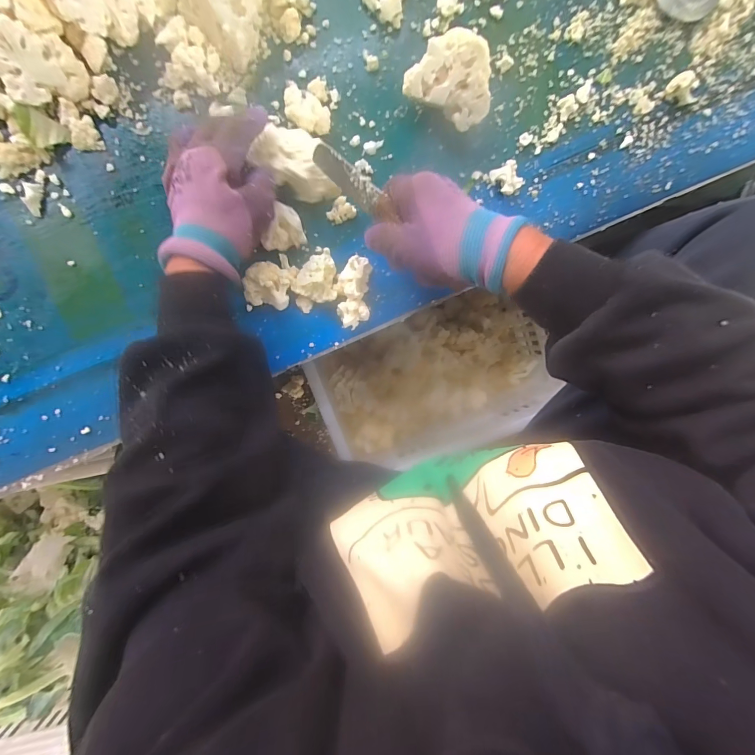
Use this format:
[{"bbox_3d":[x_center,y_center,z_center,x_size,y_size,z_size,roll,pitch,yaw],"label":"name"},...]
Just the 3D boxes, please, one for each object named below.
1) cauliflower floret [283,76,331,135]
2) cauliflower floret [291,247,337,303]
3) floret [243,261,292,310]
[{"bbox_3d":[-0.064,-0.251,0.343,0.039,0.024,0.050,-6,96,-3],"label":"cauliflower floret"},{"bbox_3d":[-0.061,-0.097,0.362,0.040,0.025,0.046,-1,95,-4],"label":"cauliflower floret"},{"bbox_3d":[-0.103,-0.087,0.355,0.040,0.041,0.039,0,95,-4],"label":"floret"}]

